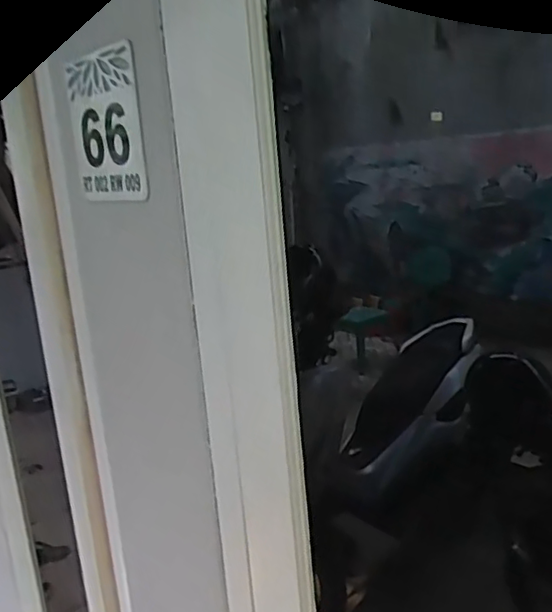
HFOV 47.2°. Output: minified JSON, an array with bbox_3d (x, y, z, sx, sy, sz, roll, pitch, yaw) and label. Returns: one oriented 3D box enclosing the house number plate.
[{"bbox_3d":[-0.182,-0.187,0.671,0.009,0.150,0.152,-16,17,-38],"label":"house number plate"}]

